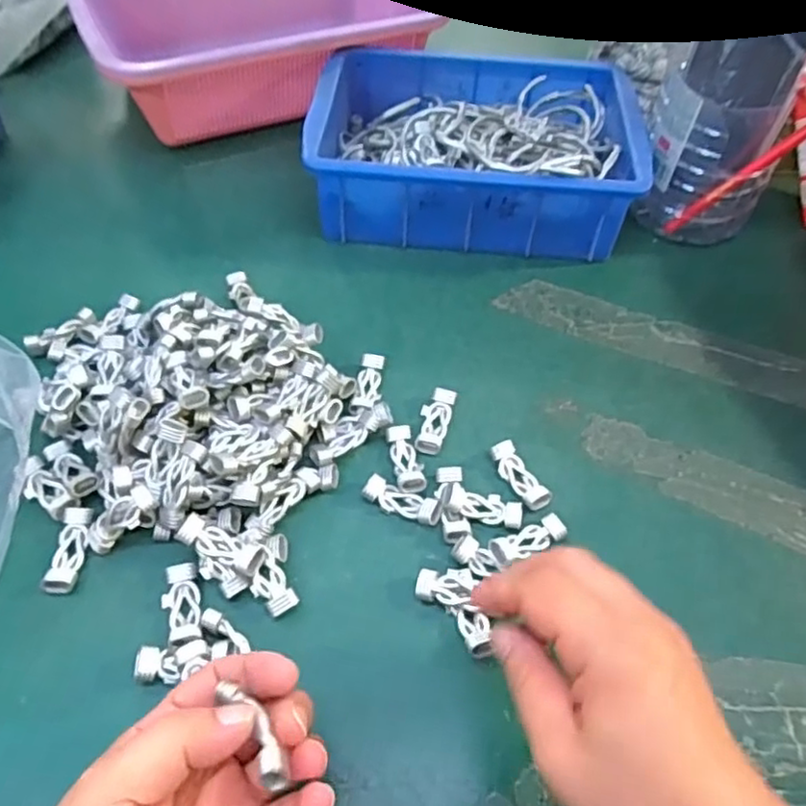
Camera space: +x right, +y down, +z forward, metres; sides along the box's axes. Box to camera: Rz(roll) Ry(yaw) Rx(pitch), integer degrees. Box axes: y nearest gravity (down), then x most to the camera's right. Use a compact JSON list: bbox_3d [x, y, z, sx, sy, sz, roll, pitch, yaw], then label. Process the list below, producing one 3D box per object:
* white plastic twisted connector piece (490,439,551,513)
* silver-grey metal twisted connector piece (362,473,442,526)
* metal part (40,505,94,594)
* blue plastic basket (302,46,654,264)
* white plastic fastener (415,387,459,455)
[{"bbox_3d":[0.067,0.042,0.376,0.017,0.008,0.043,-21,56,-18],"label":"white plastic twisted connector piece"},{"bbox_3d":[0.000,0.054,0.363,0.044,0.009,0.016,22,55,13],"label":"silver-grey metal twisted connector piece"},{"bbox_3d":[-0.172,0.075,0.340,0.015,0.007,0.046,4,53,0],"label":"metal part"},{"bbox_3d":[0.056,-0.203,0.525,0.237,0.076,0.170,6,53,1],"label":"blue plastic basket"},{"bbox_3d":[0.019,0.010,0.398,0.018,0.008,0.045,14,53,7],"label":"white plastic fastener"}]

